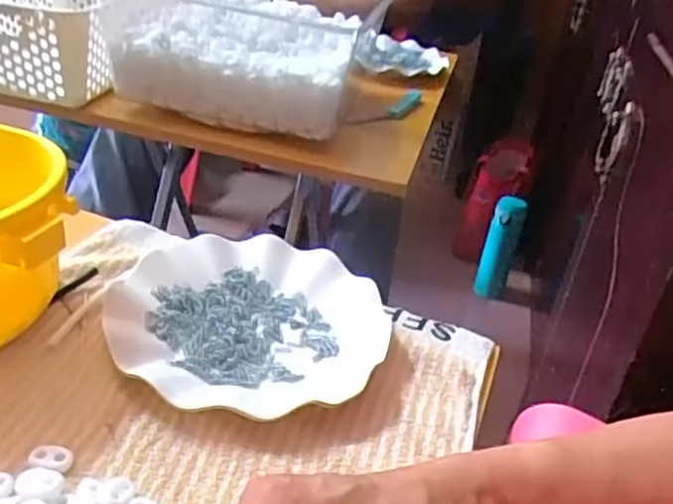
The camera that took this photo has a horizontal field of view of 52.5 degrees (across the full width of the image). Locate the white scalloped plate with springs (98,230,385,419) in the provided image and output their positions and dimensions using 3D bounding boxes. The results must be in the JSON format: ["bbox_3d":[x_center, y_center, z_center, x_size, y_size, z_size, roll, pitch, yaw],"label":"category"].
[{"bbox_3d":[-0.059,0.043,0.469,0.177,0.024,0.163,6,31,-4],"label":"white scalloped plate with springs"}]

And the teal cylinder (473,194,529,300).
[{"bbox_3d":[0.355,-0.004,1.482,0.068,0.240,0.068,17,32,14],"label":"teal cylinder"}]

